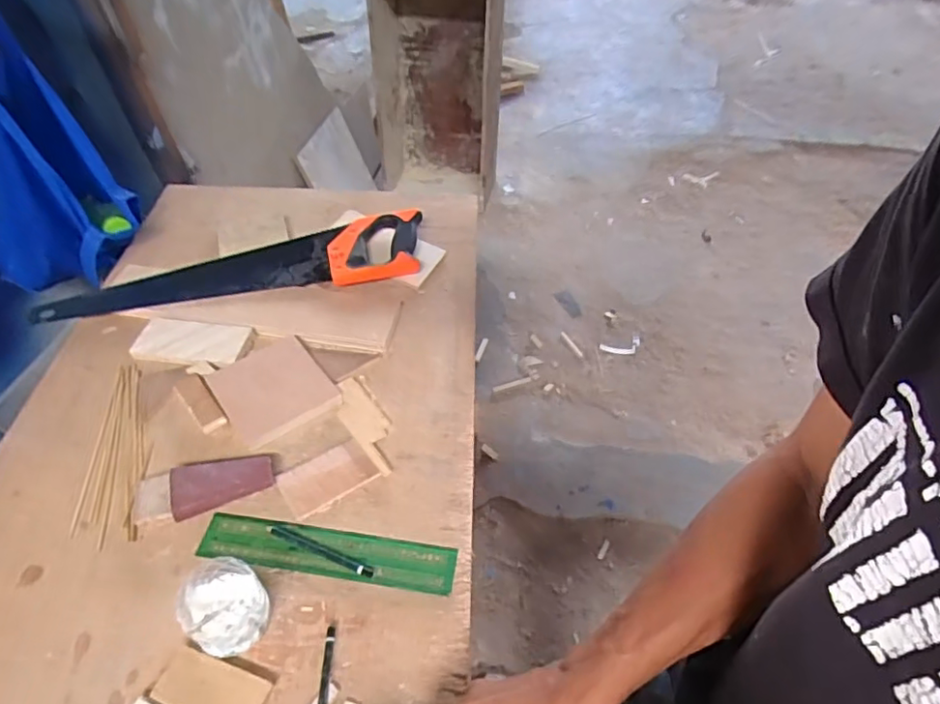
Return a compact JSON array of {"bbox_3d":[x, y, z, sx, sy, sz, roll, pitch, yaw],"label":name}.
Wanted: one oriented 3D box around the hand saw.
[{"bbox_3d":[-0.325,-0.127,0.815,0.519,0.041,0.120,-7,49,-9],"label":"hand saw"}]

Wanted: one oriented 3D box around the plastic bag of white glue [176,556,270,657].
[{"bbox_3d":[-0.220,0.227,0.522,0.079,0.043,0.068,36,56,25],"label":"plastic bag of white glue"}]

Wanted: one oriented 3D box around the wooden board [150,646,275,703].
[{"bbox_3d":[-0.217,0.284,0.490,0.088,0.012,0.046,19,50,14],"label":"wooden board"}]

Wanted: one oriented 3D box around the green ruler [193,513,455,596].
[{"bbox_3d":[-0.141,0.198,0.579,0.251,0.005,0.046,8,49,4],"label":"green ruler"}]

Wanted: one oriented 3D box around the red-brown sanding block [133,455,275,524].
[{"bbox_3d":[-0.275,0.139,0.607,0.132,0.024,0.055,-14,51,-15],"label":"red-brown sanding block"}]

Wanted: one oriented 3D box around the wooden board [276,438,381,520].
[{"bbox_3d":[-0.156,0.132,0.630,0.093,0.008,0.065,-26,55,-24],"label":"wooden board"}]

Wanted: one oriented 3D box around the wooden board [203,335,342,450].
[{"bbox_3d":[-0.235,0.042,0.697,0.117,0.011,0.129,-28,55,-25],"label":"wooden board"}]

